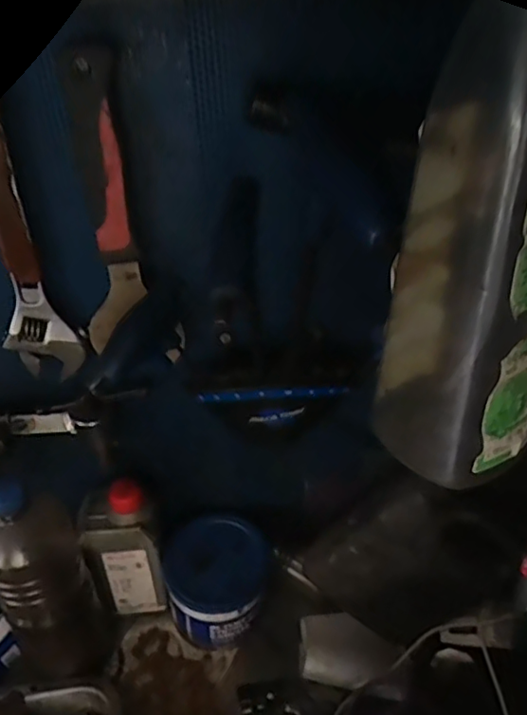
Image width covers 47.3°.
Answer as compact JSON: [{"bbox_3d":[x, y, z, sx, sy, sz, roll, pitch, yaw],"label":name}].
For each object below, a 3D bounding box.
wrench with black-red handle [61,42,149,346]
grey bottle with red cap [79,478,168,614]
[{"bbox_3d":[-0.113,-0.102,0.431,0.040,0.217,0.026,-9,37,-16],"label":"wrench with black-red handle"},{"bbox_3d":[-0.135,0.193,0.600,0.065,0.170,0.049,-5,37,-4],"label":"grey bottle with red cap"}]

